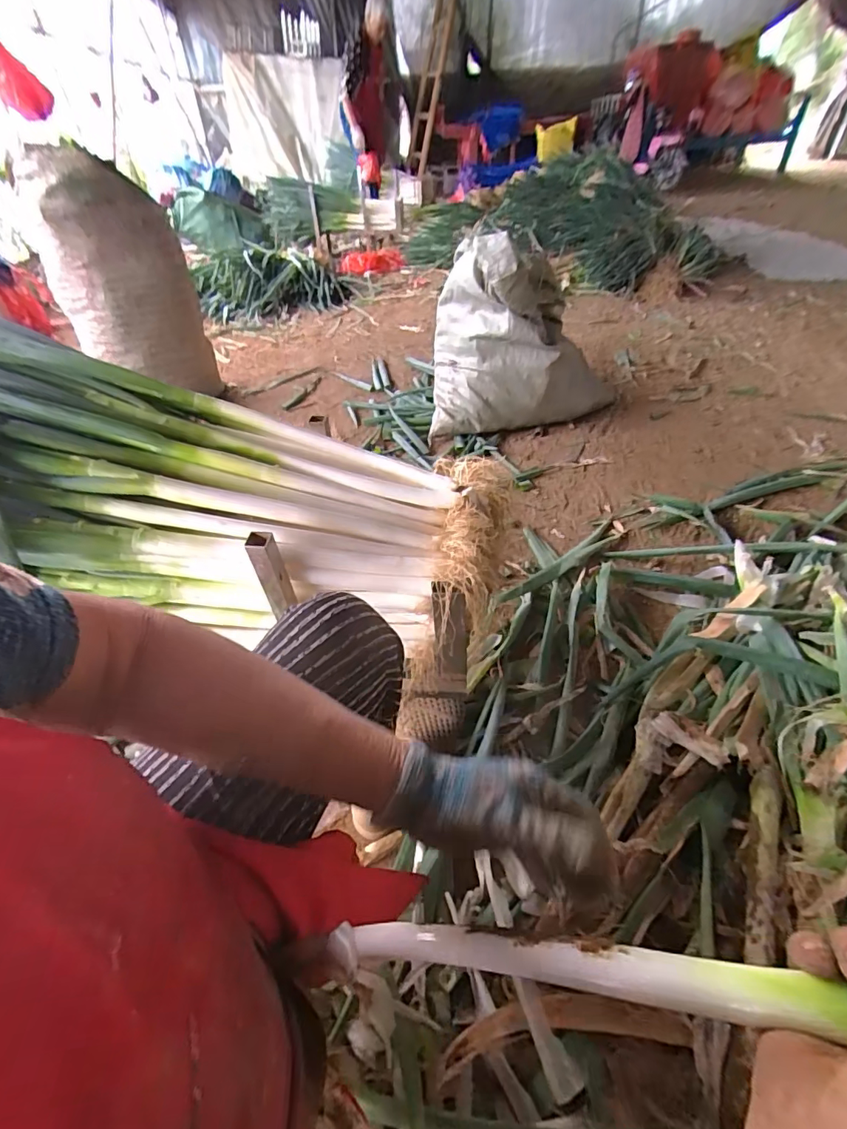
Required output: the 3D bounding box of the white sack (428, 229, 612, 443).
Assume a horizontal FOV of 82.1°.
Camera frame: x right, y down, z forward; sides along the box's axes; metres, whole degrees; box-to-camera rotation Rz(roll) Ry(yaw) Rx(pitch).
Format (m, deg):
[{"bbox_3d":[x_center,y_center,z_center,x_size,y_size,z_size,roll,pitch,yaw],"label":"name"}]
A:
[{"bbox_3d":[0.296,-0.663,1.426,0.575,0.484,0.253,-10,45,-7],"label":"white sack"}]

